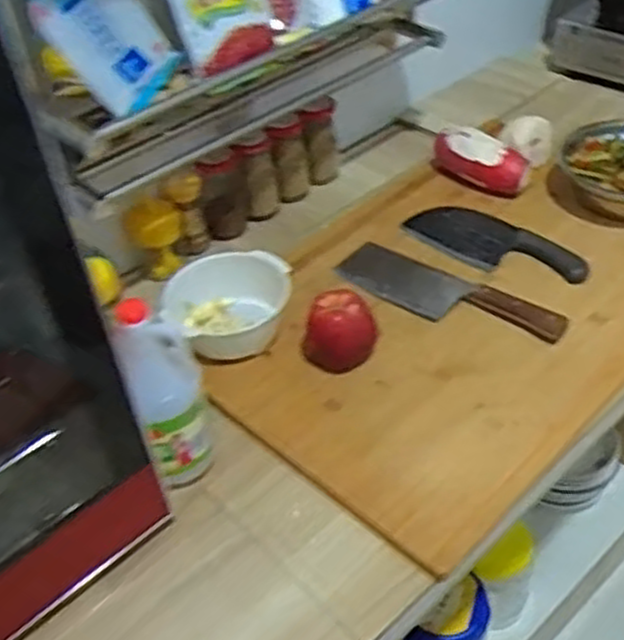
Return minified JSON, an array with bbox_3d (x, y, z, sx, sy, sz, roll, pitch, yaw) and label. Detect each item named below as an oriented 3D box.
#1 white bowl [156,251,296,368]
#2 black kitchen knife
[{"bbox_3d":[-0.092,-0.016,0.908,0.154,0.068,0.146,-4,43,4],"label":"white bowl"},{"bbox_3d":[0.229,-0.097,1.009,0.097,0.022,0.242,-34,49,-26],"label":"black kitchen knife"}]

